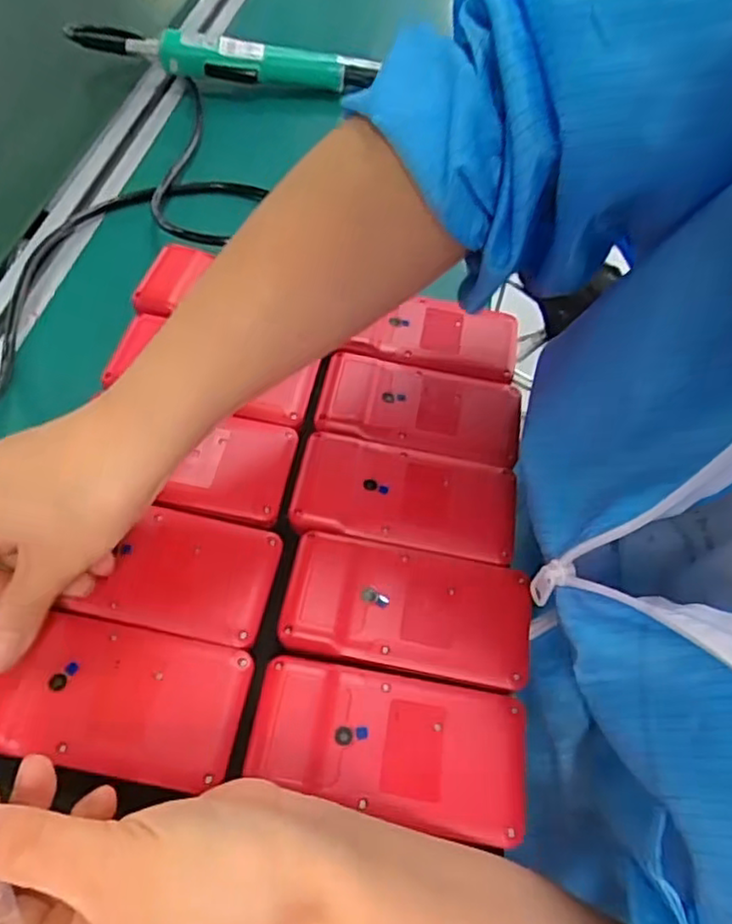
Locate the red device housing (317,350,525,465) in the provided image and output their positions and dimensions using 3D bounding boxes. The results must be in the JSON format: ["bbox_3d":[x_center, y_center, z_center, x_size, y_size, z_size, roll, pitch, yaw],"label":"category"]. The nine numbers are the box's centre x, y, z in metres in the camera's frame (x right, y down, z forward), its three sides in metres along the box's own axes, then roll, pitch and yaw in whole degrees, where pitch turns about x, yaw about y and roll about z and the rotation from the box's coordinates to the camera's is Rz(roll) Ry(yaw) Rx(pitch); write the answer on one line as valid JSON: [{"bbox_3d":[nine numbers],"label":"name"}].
[{"bbox_3d":[0.033,-0.034,0.396,0.115,0.014,0.061,10,56,2],"label":"red device housing"}]

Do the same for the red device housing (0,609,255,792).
[{"bbox_3d":[-0.113,0.101,0.294,0.117,0.009,0.061,8,54,3],"label":"red device housing"}]

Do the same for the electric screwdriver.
[{"bbox_3d":[-0.128,-0.368,0.619,0.280,0.045,0.050,5,56,-1],"label":"electric screwdriver"}]

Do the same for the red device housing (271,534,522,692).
[{"bbox_3d":[0.021,0.070,0.330,0.117,0.012,0.061,9,56,2],"label":"red device housing"}]

